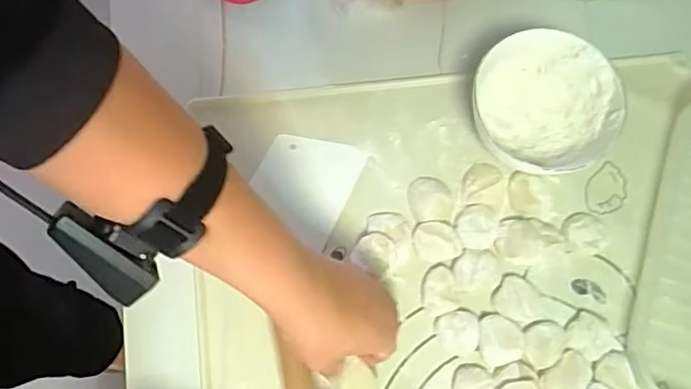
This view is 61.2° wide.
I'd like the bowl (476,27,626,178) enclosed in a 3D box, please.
[{"bbox_3d":[0.177,-0.076,0.534,0.125,0.065,0.125,0,76,-1],"label":"bowl"}]

